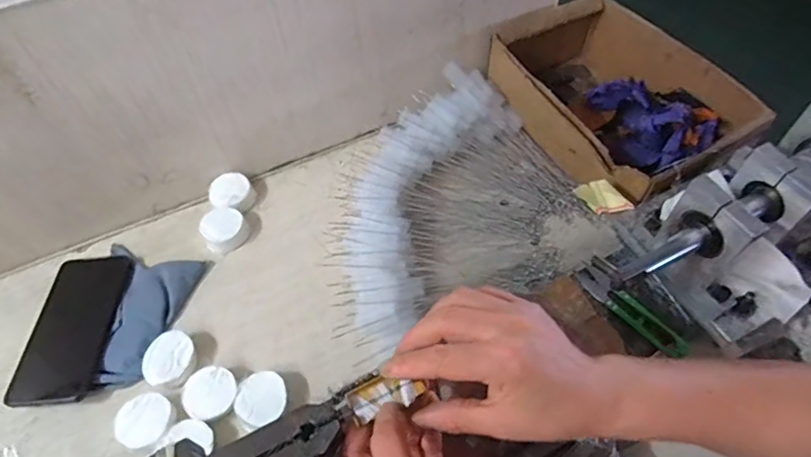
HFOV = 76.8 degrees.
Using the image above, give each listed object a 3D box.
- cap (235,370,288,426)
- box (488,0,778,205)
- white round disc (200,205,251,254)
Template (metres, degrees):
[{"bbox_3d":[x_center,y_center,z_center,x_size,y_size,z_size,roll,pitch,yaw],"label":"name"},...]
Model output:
[{"bbox_3d":[-0.131,0.159,0.472,0.044,0.025,0.045,-1,55,2],"label":"cap"},{"bbox_3d":[0.251,-0.154,0.629,0.202,0.106,0.284,-25,58,-14],"label":"box"},{"bbox_3d":[-0.207,0.000,0.581,0.050,0.024,0.049,36,64,24],"label":"white round disc"}]

